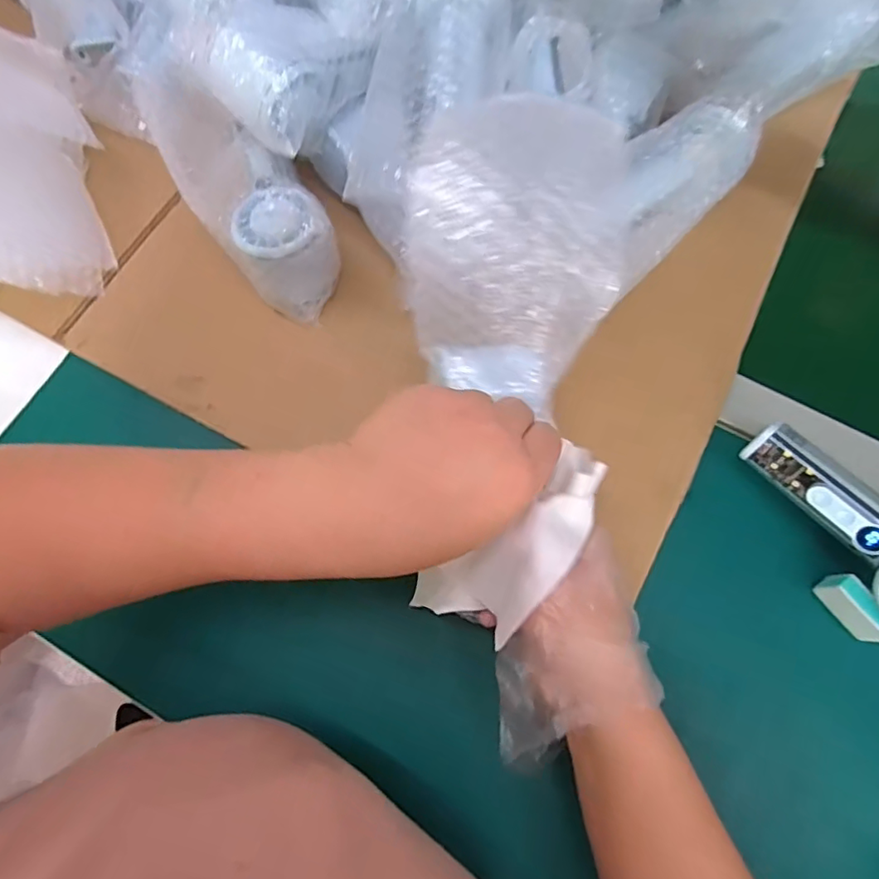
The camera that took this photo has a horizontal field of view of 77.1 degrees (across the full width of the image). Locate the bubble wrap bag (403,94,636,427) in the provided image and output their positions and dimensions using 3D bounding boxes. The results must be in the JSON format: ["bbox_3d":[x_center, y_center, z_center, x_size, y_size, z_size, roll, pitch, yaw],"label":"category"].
[{"bbox_3d":[0.038,-0.096,0.290,0.118,0.025,0.144,17,103,-9],"label":"bubble wrap bag"}]

